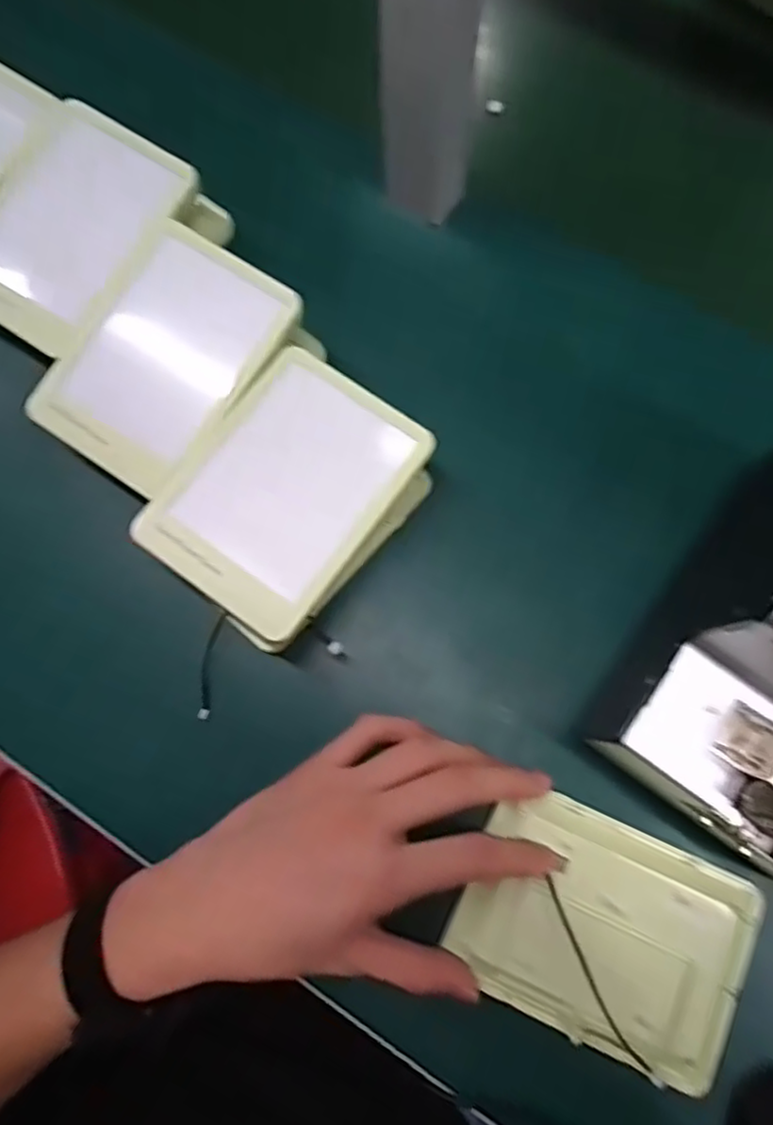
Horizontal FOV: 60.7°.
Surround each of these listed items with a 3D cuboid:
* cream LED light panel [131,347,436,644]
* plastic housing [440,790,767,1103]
[{"bbox_3d":[-0.050,-0.037,0.337,0.095,0.018,0.132,36,79,10],"label":"cream LED light panel"},{"bbox_3d":[0.106,0.177,0.313,0.134,0.024,0.097,23,77,7],"label":"plastic housing"}]

